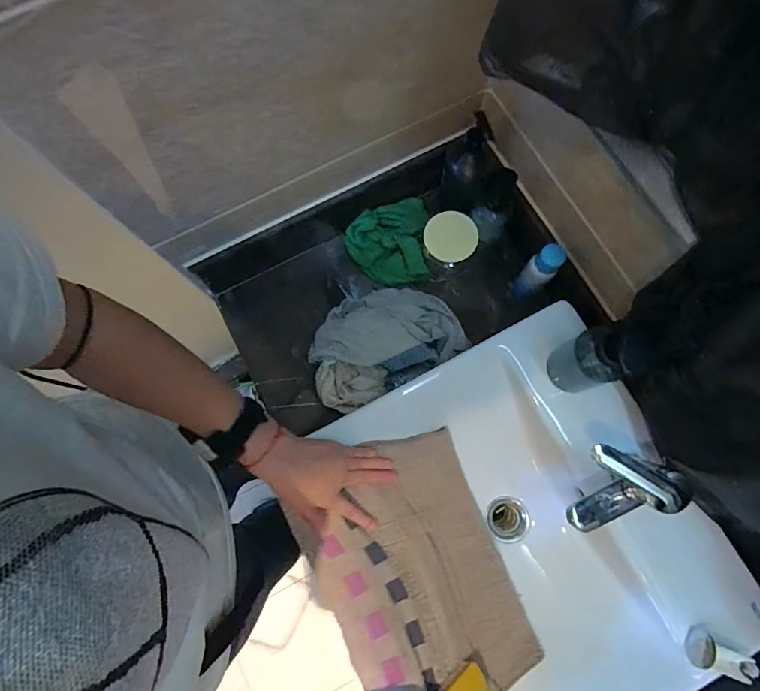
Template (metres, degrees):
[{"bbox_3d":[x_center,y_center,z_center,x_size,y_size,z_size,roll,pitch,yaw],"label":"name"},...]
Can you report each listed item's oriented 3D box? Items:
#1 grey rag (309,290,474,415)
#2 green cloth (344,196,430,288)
[{"bbox_3d":[0.005,-0.012,0.690,0.245,0.081,0.158,-26,78,-4],"label":"grey rag"},{"bbox_3d":[0.016,-0.178,0.759,0.146,0.036,0.144,-14,77,-2],"label":"green cloth"}]

